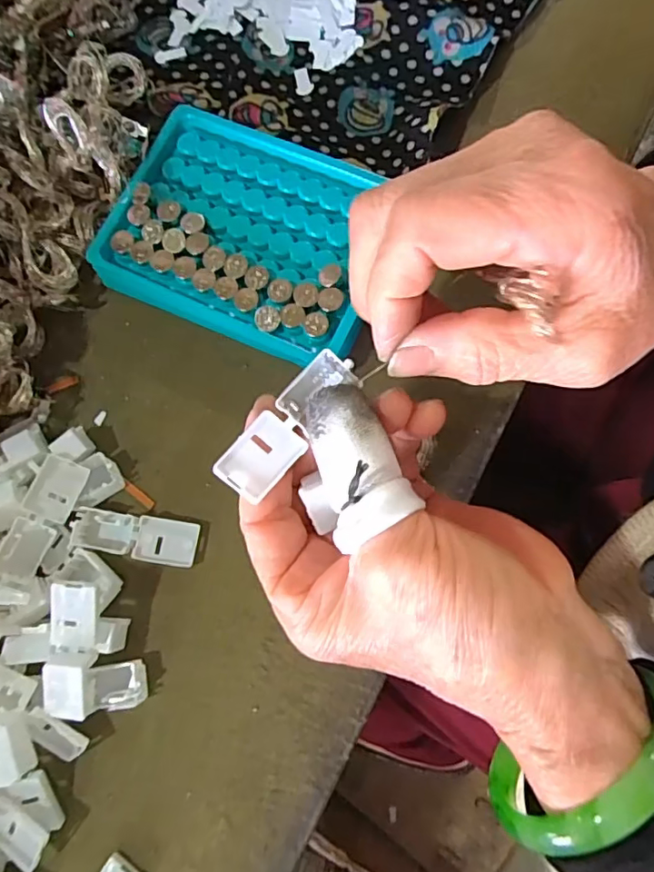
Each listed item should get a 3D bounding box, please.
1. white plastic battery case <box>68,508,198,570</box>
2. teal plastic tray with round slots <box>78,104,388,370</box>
[{"bbox_3d":[-0.087,0.046,0.248,0.056,0.006,0.020,8,78,6],"label":"white plastic battery case"},{"bbox_3d":[-0.037,-0.097,0.261,0.130,0.022,0.097,24,80,10],"label":"teal plastic tray with round slots"}]

